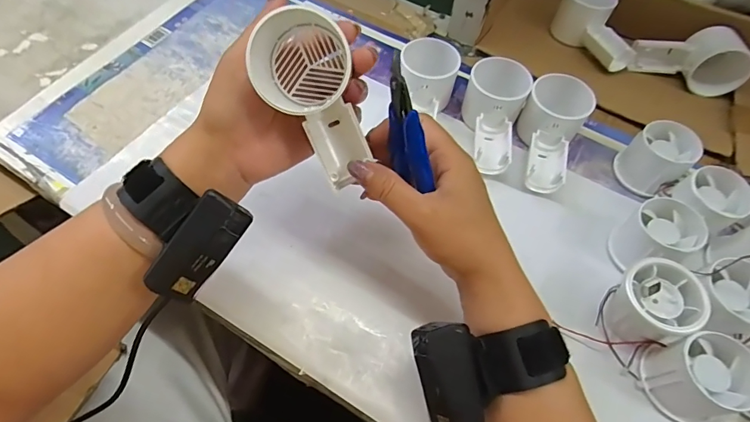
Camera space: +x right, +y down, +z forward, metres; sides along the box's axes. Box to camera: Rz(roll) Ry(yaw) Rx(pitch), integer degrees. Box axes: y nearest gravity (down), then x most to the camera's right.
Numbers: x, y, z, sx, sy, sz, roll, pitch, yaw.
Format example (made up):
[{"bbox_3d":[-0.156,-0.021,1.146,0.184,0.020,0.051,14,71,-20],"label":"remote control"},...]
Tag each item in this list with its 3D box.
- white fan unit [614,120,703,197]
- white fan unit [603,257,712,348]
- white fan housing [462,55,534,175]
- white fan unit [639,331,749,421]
[{"bbox_3d":[0.270,-0.050,0.411,0.056,0.048,0.051,1,60,-2],"label":"white fan unit"},{"bbox_3d":[0.209,0.071,0.326,0.054,0.050,0.057,1,60,-2],"label":"white fan unit"},{"bbox_3d":[0.115,-0.098,0.429,0.064,0.051,0.123,16,60,6],"label":"white fan housing"},{"bbox_3d":[0.228,0.117,0.303,0.052,0.049,0.054,1,60,-2],"label":"white fan unit"}]

